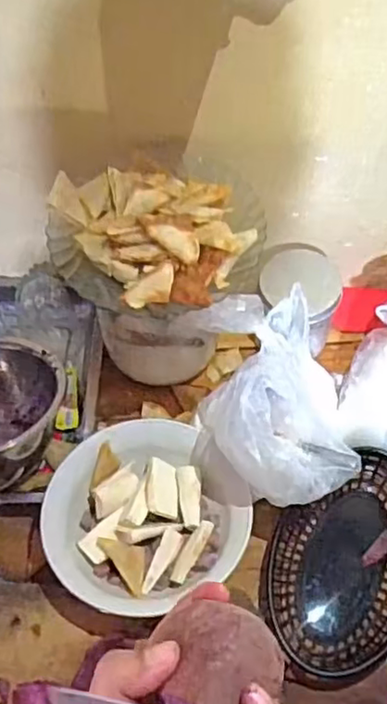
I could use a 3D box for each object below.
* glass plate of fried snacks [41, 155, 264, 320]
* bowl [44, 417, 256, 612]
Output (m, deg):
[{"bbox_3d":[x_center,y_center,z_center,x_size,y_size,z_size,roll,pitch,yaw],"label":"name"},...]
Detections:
[{"bbox_3d":[-0.028,-0.111,0.548,0.178,0.042,0.180,0,55,0],"label":"glass plate of fried snacks"},{"bbox_3d":[-0.048,0.154,0.603,0.175,0.058,0.171,-18,57,-12],"label":"bowl"}]

